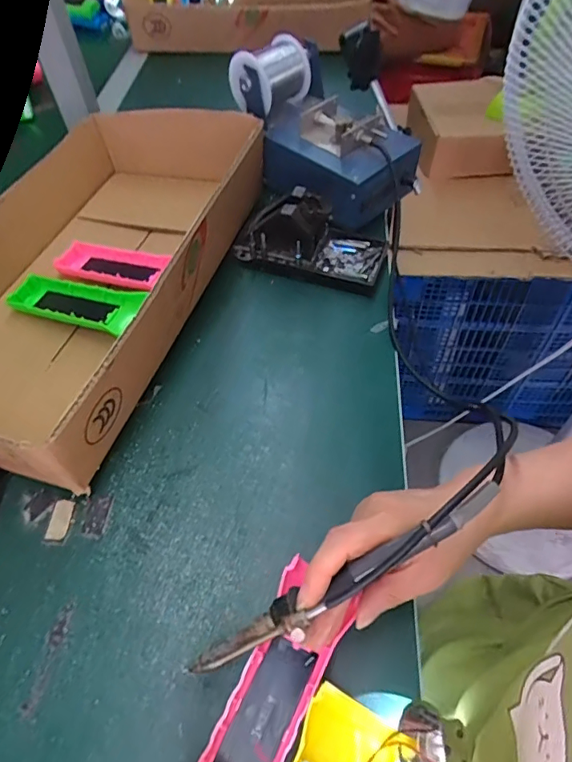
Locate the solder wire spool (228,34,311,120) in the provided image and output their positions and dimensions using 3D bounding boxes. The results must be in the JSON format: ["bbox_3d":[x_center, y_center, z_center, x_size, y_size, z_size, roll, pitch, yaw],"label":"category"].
[{"bbox_3d":[-0.018,-0.347,0.546,0.062,0.059,0.076,31,60,20],"label":"solder wire spool"}]

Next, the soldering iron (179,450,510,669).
[{"bbox_3d":[0.035,0.107,0.271,0.210,0.026,0.022,-34,59,5],"label":"soldering iron"}]

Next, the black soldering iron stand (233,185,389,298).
[{"bbox_3d":[0.027,-0.155,0.503,0.151,0.073,0.077,17,56,11],"label":"black soldering iron stand"}]

